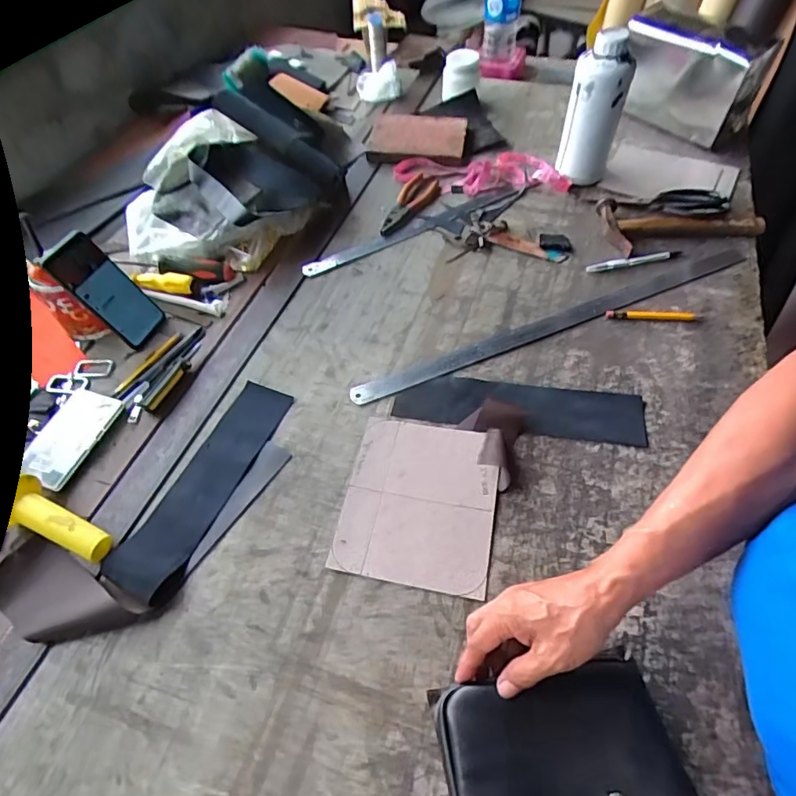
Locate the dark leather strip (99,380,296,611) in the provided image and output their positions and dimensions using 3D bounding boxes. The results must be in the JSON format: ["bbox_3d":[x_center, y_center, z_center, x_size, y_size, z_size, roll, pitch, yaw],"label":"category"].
[{"bbox_3d":[-0.206,0.096,0.569,0.102,0.012,0.269,19,58,16],"label":"dark leather strip"}]

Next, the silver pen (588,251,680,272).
[{"bbox_3d":[0.359,-0.207,0.759,0.148,0.008,0.016,-11,55,-5],"label":"silver pen"}]

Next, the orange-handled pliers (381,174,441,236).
[{"bbox_3d":[0.022,-0.336,0.846,0.049,0.028,0.165,23,59,18],"label":"orange-handled pliers"}]

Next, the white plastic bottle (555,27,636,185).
[{"bbox_3d":[0.322,-0.463,0.817,0.073,0.219,0.073,27,60,20],"label":"white plastic bottle"}]

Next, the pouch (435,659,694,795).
[{"bbox_3d":[0.131,0.300,0.396,0.183,0.030,0.141,-8,54,-3],"label":"pouch"}]

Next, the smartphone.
[{"bbox_3d":[-0.388,-0.144,0.670,0.018,0.155,0.072,-2,49,37],"label":"smartphone"}]

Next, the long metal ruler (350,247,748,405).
[{"bbox_3d":[0.234,-0.109,0.697,0.625,0.008,0.033,-21,59,-12],"label":"long metal ruler"}]

